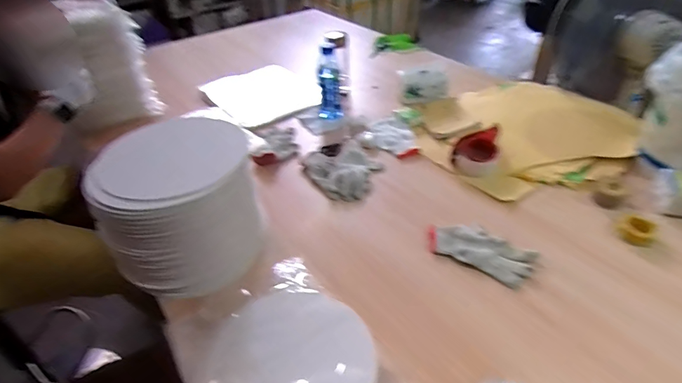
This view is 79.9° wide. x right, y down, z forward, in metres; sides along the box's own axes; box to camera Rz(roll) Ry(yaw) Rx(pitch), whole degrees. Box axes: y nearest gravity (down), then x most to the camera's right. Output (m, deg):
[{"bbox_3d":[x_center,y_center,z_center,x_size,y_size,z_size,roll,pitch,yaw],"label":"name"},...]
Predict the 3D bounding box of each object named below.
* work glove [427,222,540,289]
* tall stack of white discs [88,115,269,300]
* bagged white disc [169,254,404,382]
[{"bbox_3d":[0.265,0.109,0.771,0.187,0.017,0.106,20,43,25],"label":"work glove"},{"bbox_3d":[-0.290,0.028,0.733,0.248,0.203,0.222,-19,42,-21],"label":"tall stack of white discs"},{"bbox_3d":[-0.090,0.239,0.603,0.256,0.040,0.311,-25,44,-27],"label":"bagged white disc"}]

